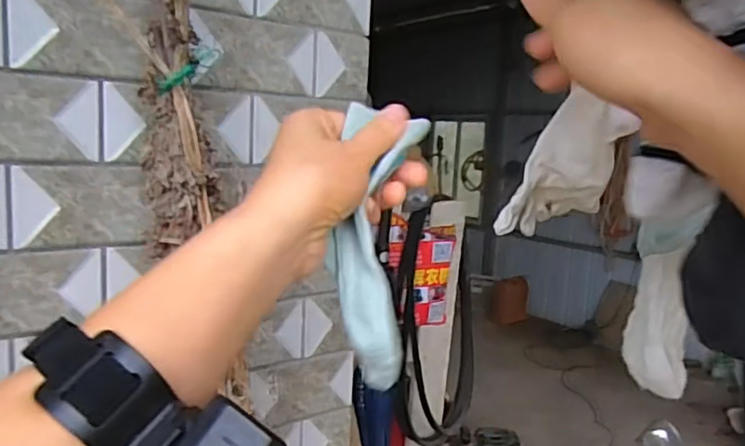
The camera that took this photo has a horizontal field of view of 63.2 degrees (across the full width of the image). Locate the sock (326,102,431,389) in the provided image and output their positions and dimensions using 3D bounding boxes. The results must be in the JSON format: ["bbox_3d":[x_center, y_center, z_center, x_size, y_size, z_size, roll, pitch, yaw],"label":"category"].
[{"bbox_3d":[0.002,0.006,0.342,0.050,0.164,0.023,3,-18,0],"label":"sock"}]

